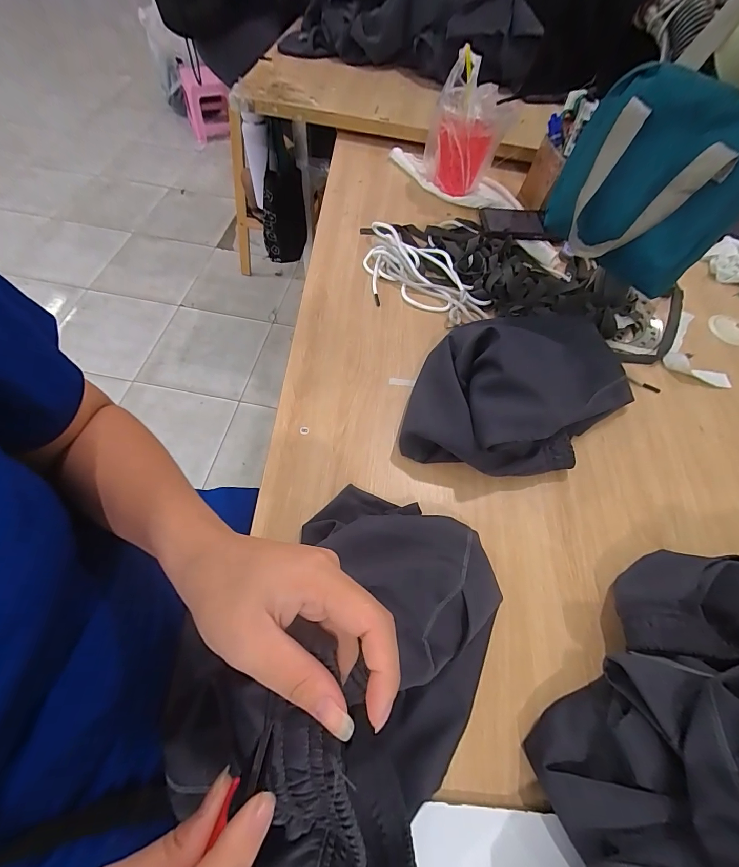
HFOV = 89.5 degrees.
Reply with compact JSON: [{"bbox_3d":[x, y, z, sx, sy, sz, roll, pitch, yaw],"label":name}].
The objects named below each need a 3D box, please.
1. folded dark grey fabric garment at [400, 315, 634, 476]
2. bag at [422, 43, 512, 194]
[{"bbox_3d":[0.205,-0.073,0.472,0.261,0.099,0.288,19,62,7],"label":"folded dark grey fabric garment"},{"bbox_3d":[0.174,-0.548,0.679,0.132,0.187,0.098,10,61,2],"label":"bag"}]

